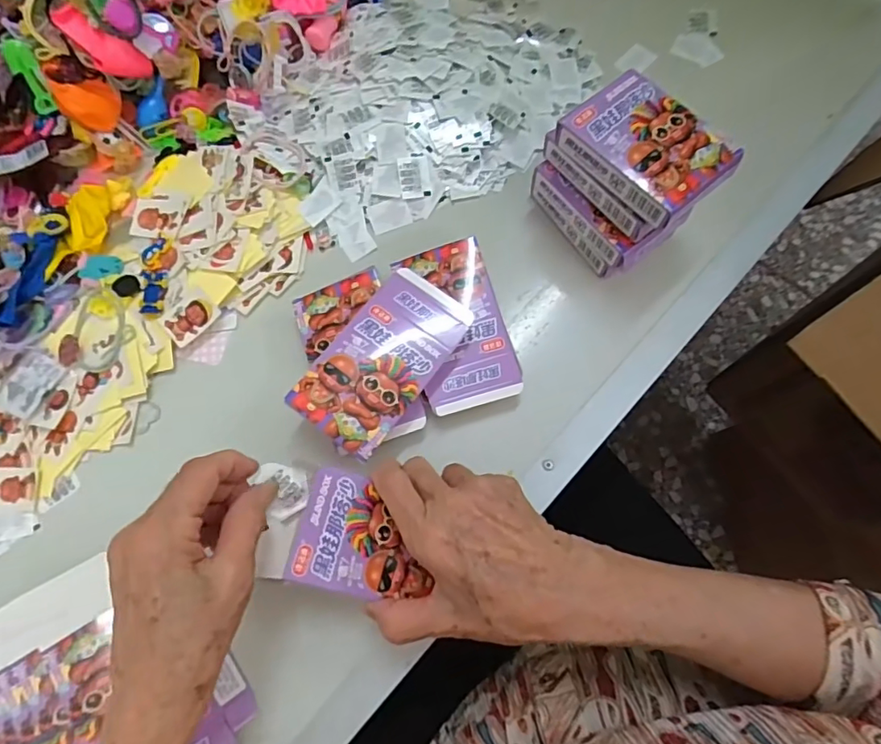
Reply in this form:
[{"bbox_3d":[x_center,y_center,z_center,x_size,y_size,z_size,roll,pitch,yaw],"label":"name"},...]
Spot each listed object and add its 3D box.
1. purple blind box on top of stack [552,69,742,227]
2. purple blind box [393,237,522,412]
[{"bbox_3d":[0.129,-0.141,0.339,0.065,0.021,0.093,-40,75,-9],"label":"purple blind box on top of stack"},{"bbox_3d":[0.012,-0.032,0.387,0.064,0.028,0.118,-17,72,-2],"label":"purple blind box"}]

